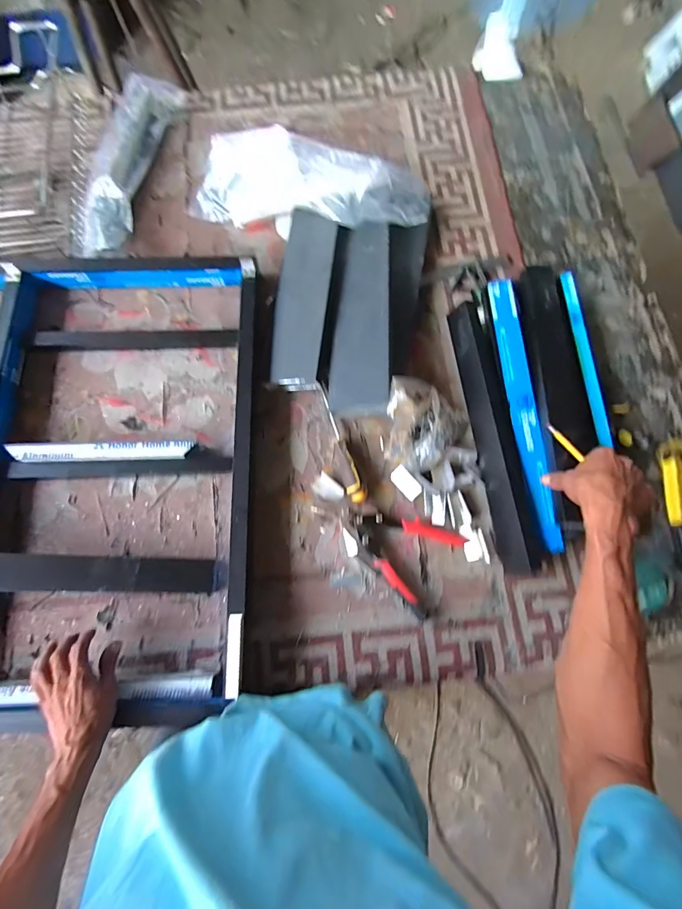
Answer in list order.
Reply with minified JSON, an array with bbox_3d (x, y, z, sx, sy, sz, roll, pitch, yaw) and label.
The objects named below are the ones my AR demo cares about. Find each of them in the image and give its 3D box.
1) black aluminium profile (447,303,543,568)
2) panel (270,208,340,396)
[{"bbox_3d":[0.244,-0.041,0.654,0.065,0.060,0.449,-7,76,-3],"label":"black aluminium profile"},{"bbox_3d":[-0.067,-0.281,0.709,0.091,0.019,0.343,4,77,12],"label":"panel"}]

